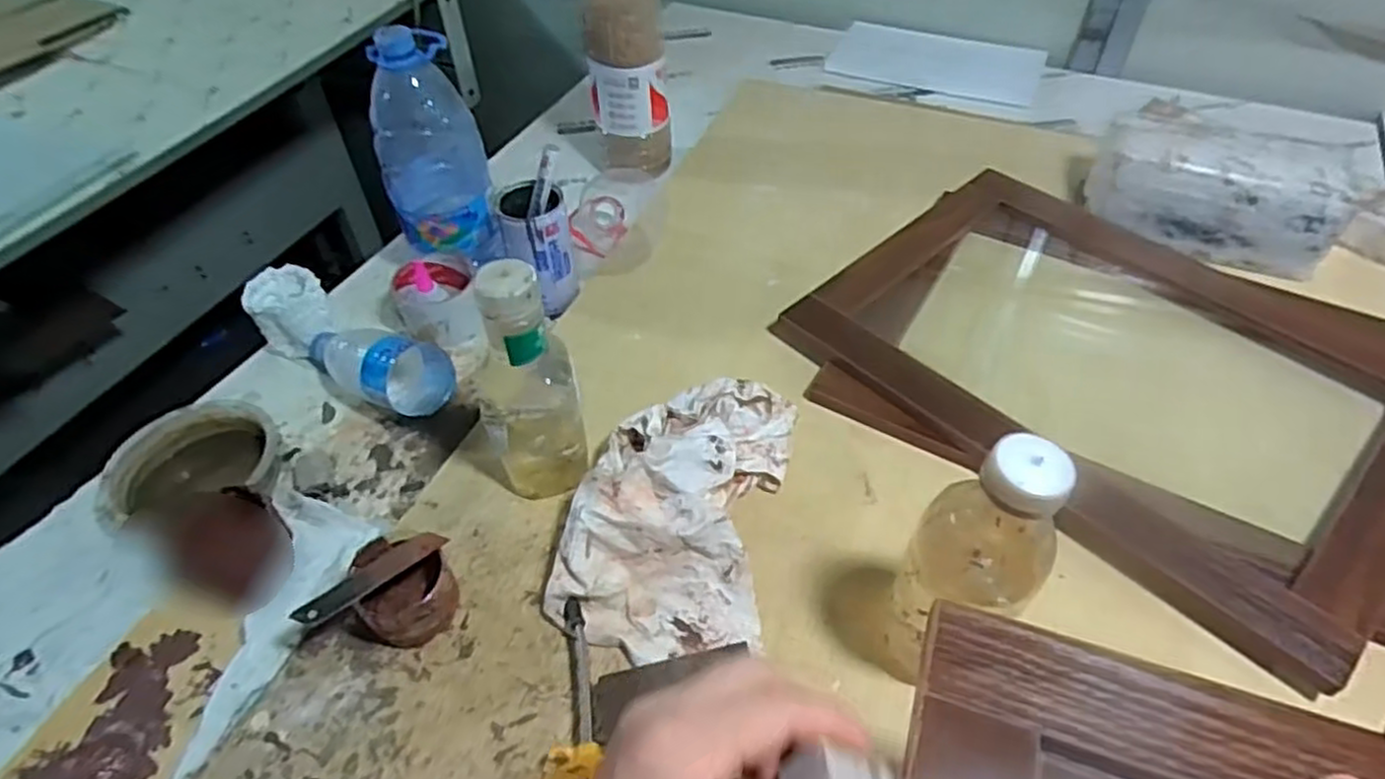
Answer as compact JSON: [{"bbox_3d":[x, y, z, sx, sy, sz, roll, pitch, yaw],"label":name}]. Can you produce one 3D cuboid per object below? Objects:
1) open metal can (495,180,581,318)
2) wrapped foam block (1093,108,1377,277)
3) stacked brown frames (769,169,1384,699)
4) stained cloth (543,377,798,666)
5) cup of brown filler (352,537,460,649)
[{"bbox_3d":[-0.144,-0.138,0.734,0.066,0.110,0.066,0,49,1],"label":"open metal can"},{"bbox_3d":[0.528,-0.197,0.775,0.226,0.110,0.103,17,51,15],"label":"wrapped foam block"},{"bbox_3d":[0.369,-0.020,0.668,0.378,0.035,0.488,-37,58,-27],"label":"stacked brown frames"},{"bbox_3d":[-0.007,0.077,0.564,0.141,0.067,0.234,11,50,10],"label":"stained cloth"},{"bbox_3d":[-0.196,0.139,0.516,0.068,0.049,0.063,0,49,1],"label":"cup of brown filler"}]

